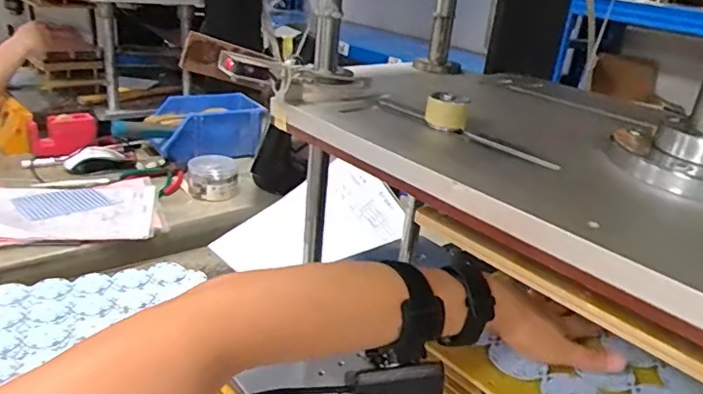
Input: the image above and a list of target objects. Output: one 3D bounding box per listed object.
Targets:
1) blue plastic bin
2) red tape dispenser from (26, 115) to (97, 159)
[{"bbox_3d":[-0.331,-0.163,1.275,0.247,0.107,0.168,-4,27,-21],"label":"blue plastic bin"},{"bbox_3d":[-0.629,-0.134,1.195,0.132,0.078,0.045,-9,28,-29],"label":"red tape dispenser"}]

